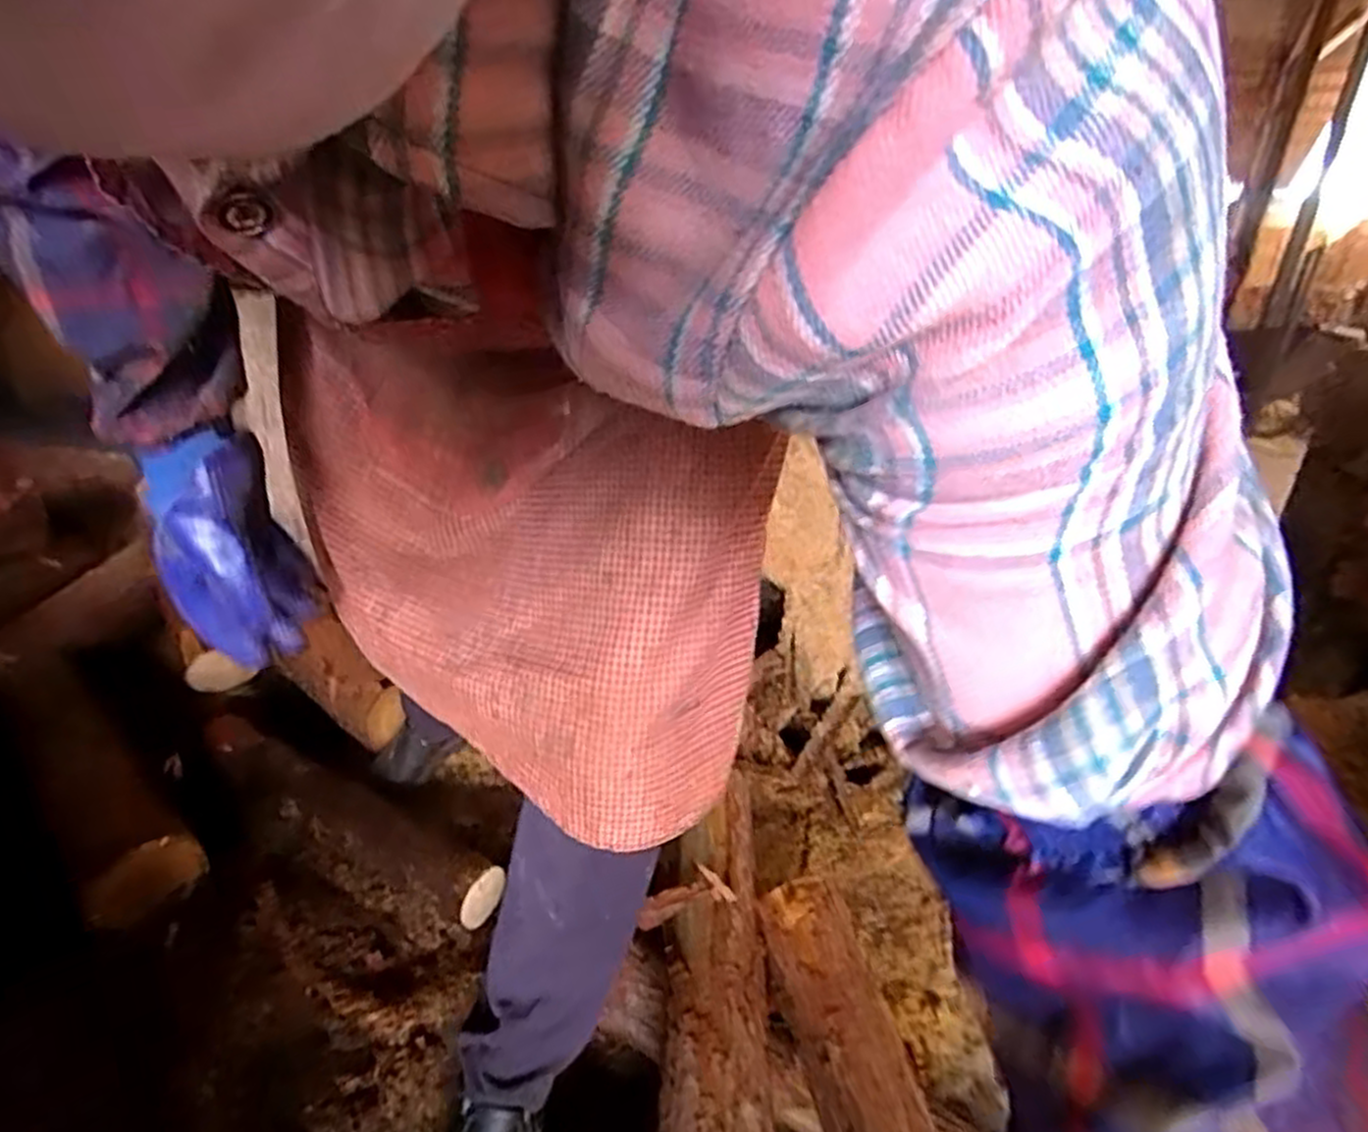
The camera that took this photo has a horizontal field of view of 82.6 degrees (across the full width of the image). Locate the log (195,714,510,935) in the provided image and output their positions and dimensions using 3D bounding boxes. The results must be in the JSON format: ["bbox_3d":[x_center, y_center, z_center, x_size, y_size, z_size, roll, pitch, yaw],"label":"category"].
[{"bbox_3d":[-0.447,0.309,1.001,0.502,0.074,0.080,16,25,24],"label":"log"}]

